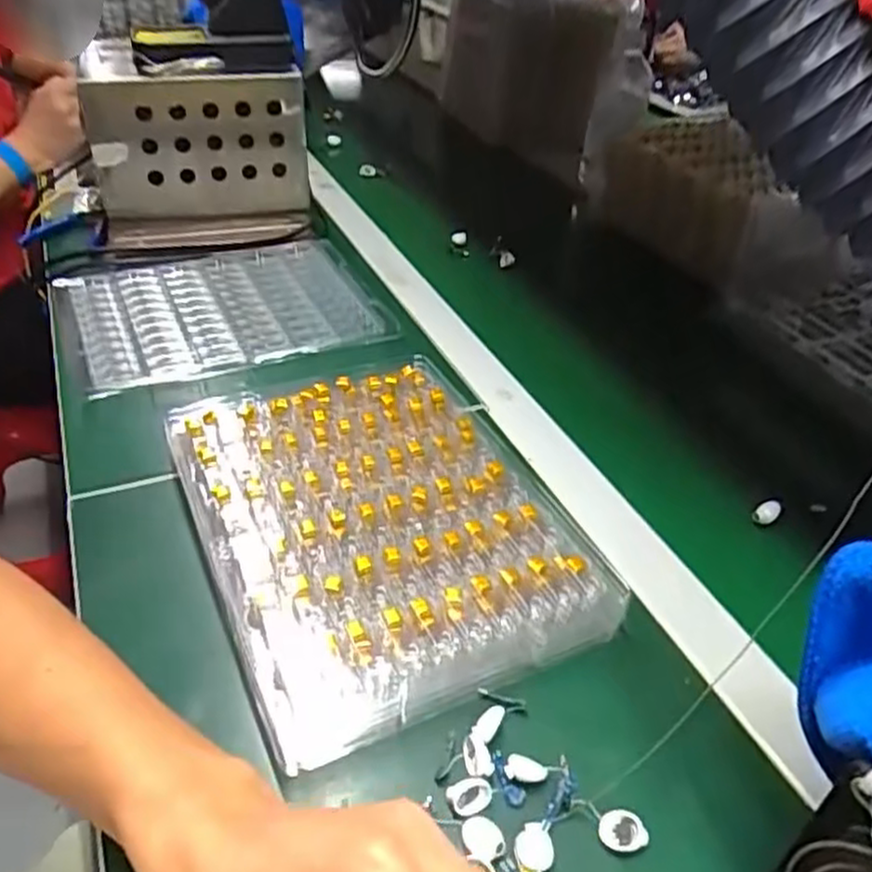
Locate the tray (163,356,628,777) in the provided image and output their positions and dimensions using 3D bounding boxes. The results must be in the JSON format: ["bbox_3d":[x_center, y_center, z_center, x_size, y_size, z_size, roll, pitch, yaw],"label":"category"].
[{"bbox_3d":[-0.033,0.045,0.457,0.204,0.028,0.258,-14,44,-22],"label":"tray"}]

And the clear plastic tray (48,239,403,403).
[{"bbox_3d":[-0.185,-0.118,0.653,0.247,0.025,0.177,-17,43,-24],"label":"clear plastic tray"}]

